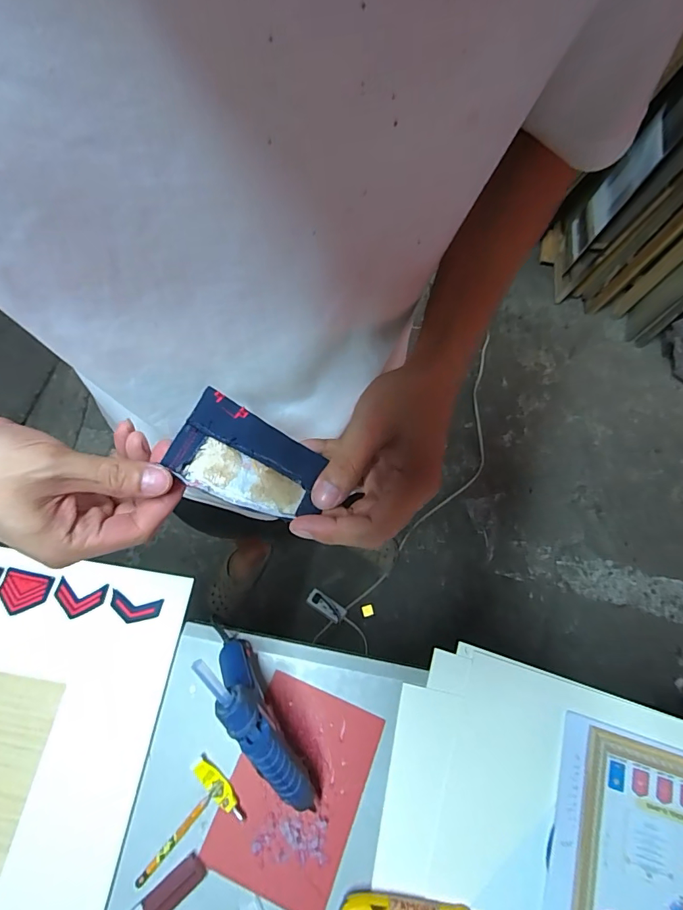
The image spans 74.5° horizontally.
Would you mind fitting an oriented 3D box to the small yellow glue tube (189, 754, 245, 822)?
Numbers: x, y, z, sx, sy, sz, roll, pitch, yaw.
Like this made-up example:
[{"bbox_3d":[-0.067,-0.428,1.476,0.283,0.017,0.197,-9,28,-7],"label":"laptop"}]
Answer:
[{"bbox_3d":[-0.133,0.364,0.489,0.022,0.005,0.077,-43,75,-13],"label":"small yellow glue tube"}]

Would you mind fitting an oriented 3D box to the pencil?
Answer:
[{"bbox_3d":[-0.175,0.405,0.476,0.009,0.008,0.106,40,75,14],"label":"pencil"}]

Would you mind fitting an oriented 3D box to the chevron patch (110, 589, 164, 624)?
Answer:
[{"bbox_3d":[-0.259,0.190,0.557,0.066,0.005,0.032,9,70,4],"label":"chevron patch"}]

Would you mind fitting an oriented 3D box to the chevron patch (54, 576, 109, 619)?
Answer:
[{"bbox_3d":[-0.329,0.181,0.561,0.063,0.006,0.043,8,63,2],"label":"chevron patch"}]

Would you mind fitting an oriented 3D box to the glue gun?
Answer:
[{"bbox_3d":[-0.081,0.273,0.449,0.035,0.146,0.178,-29,72,-9],"label":"glue gun"}]

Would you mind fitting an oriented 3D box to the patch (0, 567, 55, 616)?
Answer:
[{"bbox_3d":[-0.401,0.173,0.565,0.064,0.006,0.051,9,63,5],"label":"patch"}]

